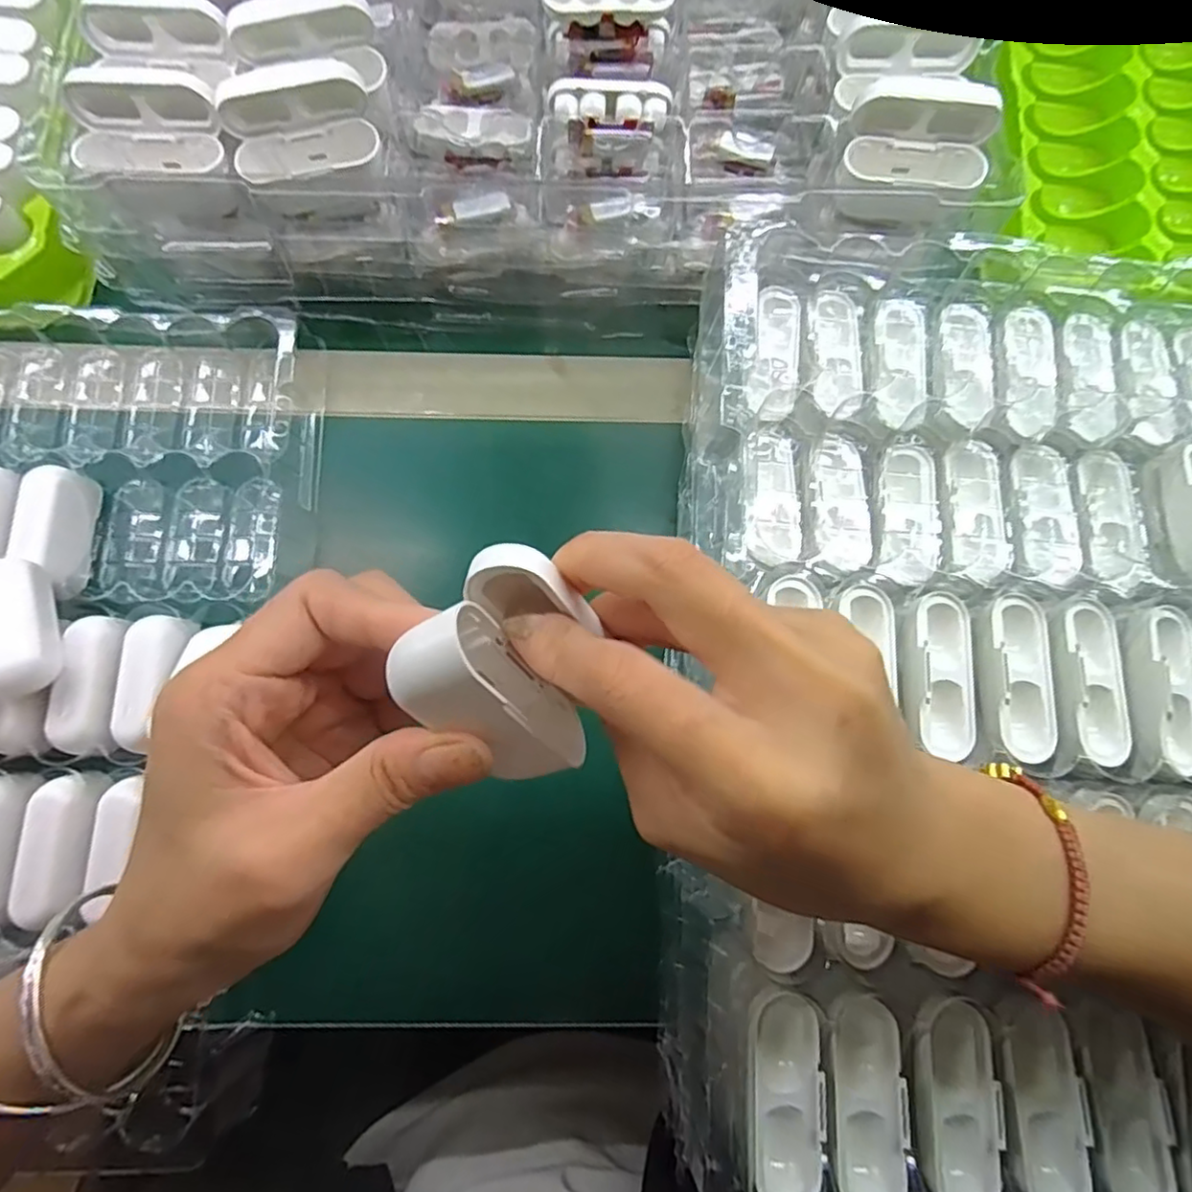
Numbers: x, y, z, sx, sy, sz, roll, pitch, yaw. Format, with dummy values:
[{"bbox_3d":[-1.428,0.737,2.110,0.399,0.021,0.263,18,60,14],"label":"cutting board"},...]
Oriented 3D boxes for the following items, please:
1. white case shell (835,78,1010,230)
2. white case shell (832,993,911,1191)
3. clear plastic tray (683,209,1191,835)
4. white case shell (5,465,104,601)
[{"bbox_3d":[0.150,-0.206,0.293,0.066,0.038,0.044,3,78,-1],"label":"white case shell"},{"bbox_3d":[0.095,0.179,0.222,0.025,0.014,0.063,3,78,-1],"label":"white case shell"},{"bbox_3d":[0.336,0.025,0.263,0.593,0.030,0.370,6,78,0],"label":"clear plastic tray"},{"bbox_3d":[-0.268,-0.031,0.311,0.022,0.027,0.062,-1,78,-2],"label":"white case shell"}]

